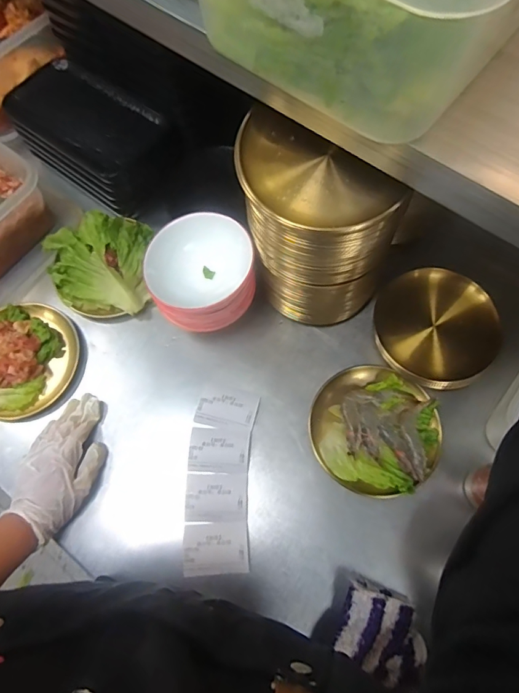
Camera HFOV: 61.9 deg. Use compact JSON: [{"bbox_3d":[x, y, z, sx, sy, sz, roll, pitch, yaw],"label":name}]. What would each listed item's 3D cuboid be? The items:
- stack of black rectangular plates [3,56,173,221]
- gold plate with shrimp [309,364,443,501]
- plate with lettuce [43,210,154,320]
[{"bbox_3d":[-0.256,-0.314,0.662,0.245,0.099,0.144,35,75,12],"label":"stack of black rectangular plates"},{"bbox_3d":[0.149,0.105,0.559,0.157,0.033,0.162,0,70,1],"label":"gold plate with shrimp"},{"bbox_3d":[-0.236,-0.124,0.626,0.144,0.069,0.147,0,70,1],"label":"plate with lettuce"}]

